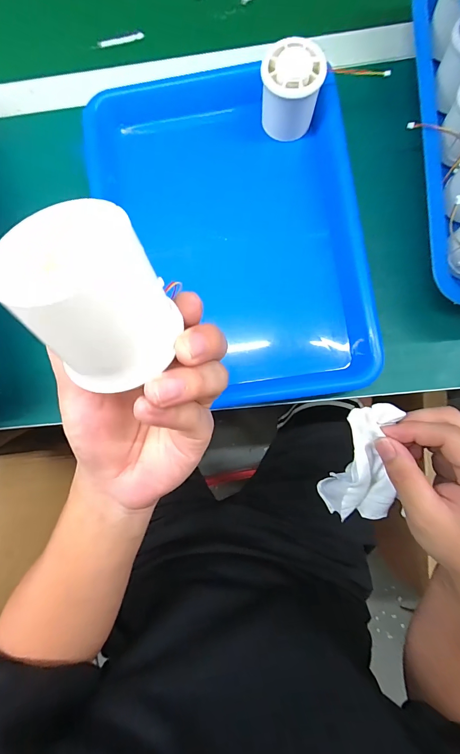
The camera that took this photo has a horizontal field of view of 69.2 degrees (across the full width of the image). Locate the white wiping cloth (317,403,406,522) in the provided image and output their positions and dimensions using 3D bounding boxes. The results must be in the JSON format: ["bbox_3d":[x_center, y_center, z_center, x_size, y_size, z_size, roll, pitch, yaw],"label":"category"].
[{"bbox_3d":[0.111,0.087,0.288,0.040,0.048,0.150,4,129,3],"label":"white wiping cloth"}]

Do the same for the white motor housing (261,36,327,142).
[{"bbox_3d":[0.058,-0.271,0.323,0.053,0.060,0.057,6,84,3],"label":"white motor housing"}]

